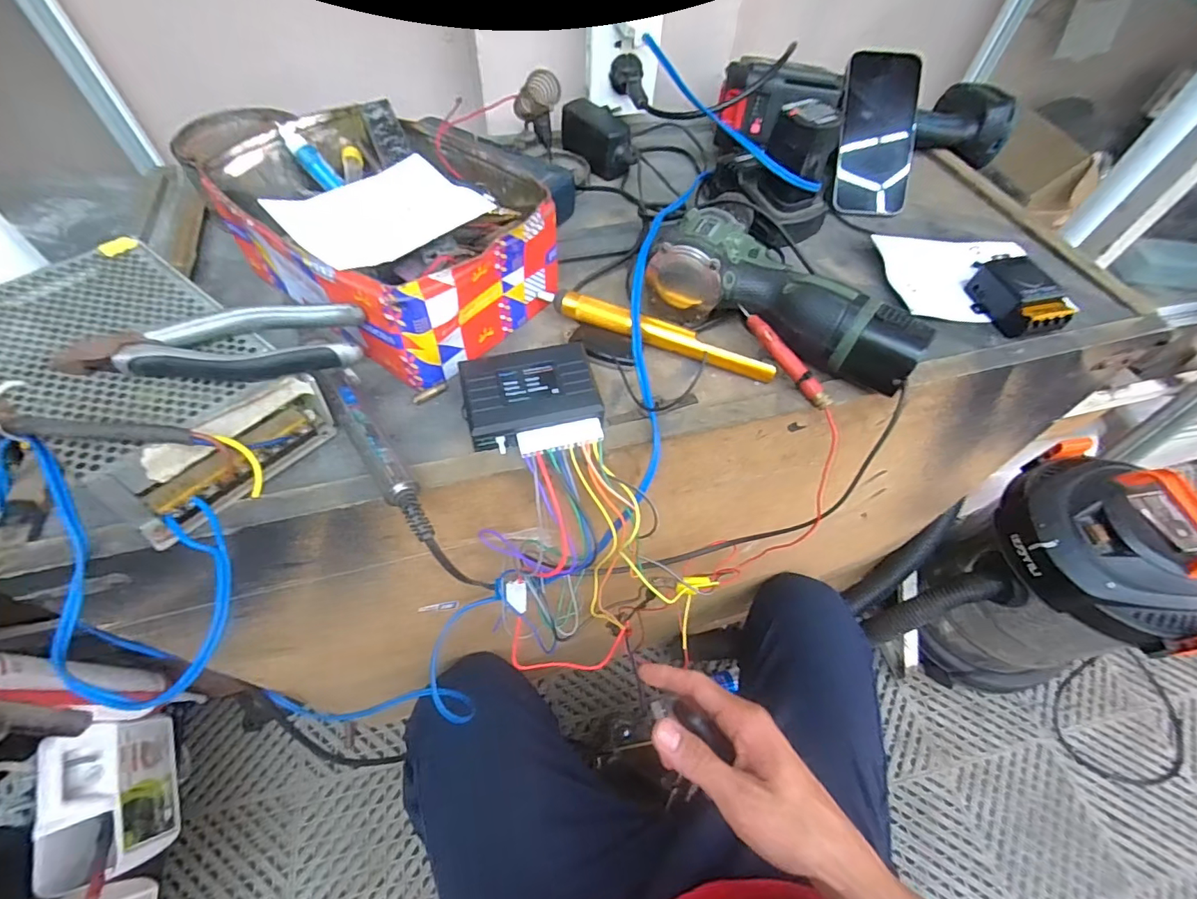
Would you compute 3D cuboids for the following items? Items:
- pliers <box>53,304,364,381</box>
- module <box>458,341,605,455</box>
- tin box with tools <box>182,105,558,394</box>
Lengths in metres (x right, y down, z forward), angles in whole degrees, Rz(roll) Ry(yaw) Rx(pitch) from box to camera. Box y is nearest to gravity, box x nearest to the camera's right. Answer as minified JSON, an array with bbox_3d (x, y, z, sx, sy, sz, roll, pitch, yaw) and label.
[{"bbox_3d":[-0.212,-0.058,0.287,0.145,0.016,0.050,-12,58,-11],"label":"pliers"},{"bbox_3d":[-0.043,-0.030,0.333,0.083,0.028,0.070,-11,58,-10],"label":"module"},{"bbox_3d":[-0.159,-0.174,0.390,0.241,0.084,0.162,37,62,20],"label":"tin box with tools"}]

